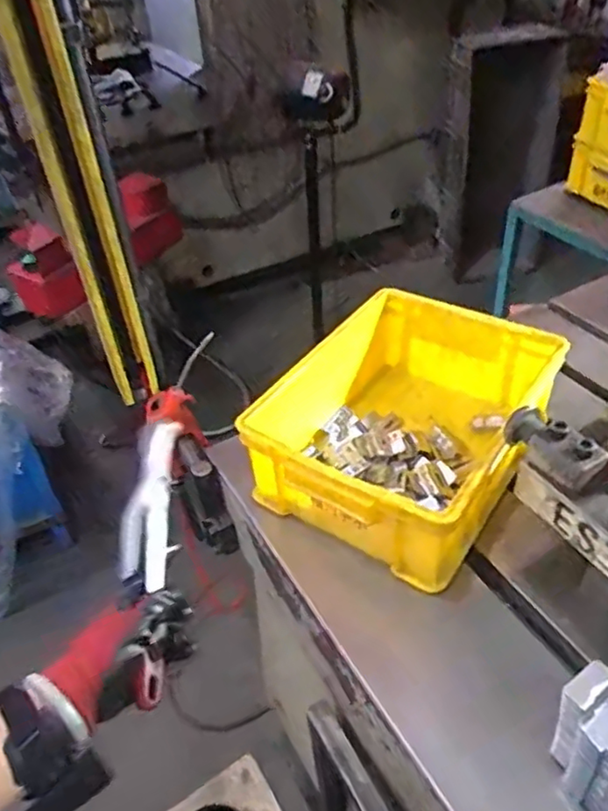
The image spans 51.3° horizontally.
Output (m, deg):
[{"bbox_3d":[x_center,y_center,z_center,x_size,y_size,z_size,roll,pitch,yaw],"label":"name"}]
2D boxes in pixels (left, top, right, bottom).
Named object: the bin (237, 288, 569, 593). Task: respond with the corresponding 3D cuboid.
[{"bbox_3d":[0.121,0.023,0.757,0.257,0.134,0.330,22,47,27],"label":"bin"}]

